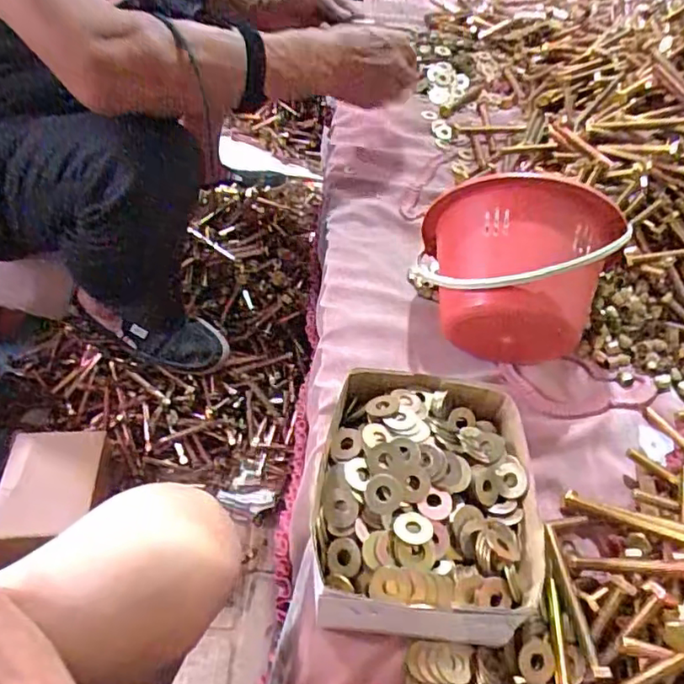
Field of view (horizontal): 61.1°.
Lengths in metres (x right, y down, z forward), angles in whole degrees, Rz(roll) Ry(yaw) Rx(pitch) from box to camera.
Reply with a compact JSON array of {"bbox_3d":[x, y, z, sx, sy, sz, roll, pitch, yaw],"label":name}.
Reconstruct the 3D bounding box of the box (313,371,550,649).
[{"bbox_3d":[0.059,0.113,0.418,0.147,0.076,0.174,9,51,1],"label":"box"}]

